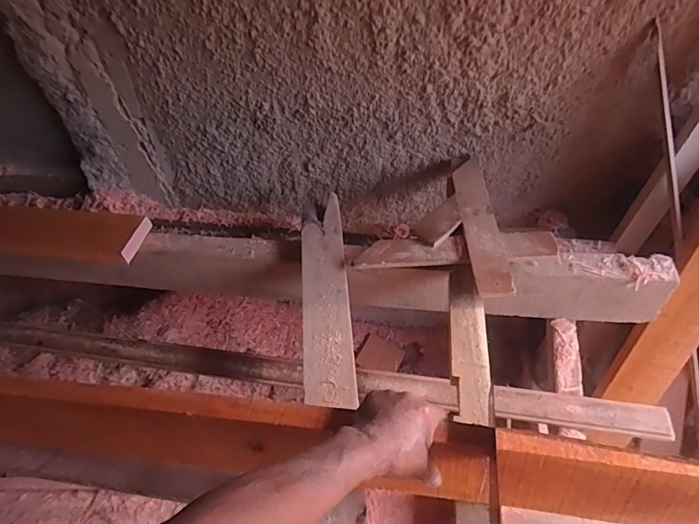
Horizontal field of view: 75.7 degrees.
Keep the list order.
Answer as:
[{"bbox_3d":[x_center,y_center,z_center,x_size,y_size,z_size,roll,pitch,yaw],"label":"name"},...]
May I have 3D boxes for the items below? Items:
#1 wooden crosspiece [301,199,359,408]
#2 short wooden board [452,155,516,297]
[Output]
[{"bbox_3d":[-0.044,0.048,0.820,0.085,0.023,0.444,-6,48,0],"label":"wooden crosspiece"},{"bbox_3d":[0.251,-0.089,0.873,0.069,0.020,0.390,0,48,5],"label":"short wooden board"}]

